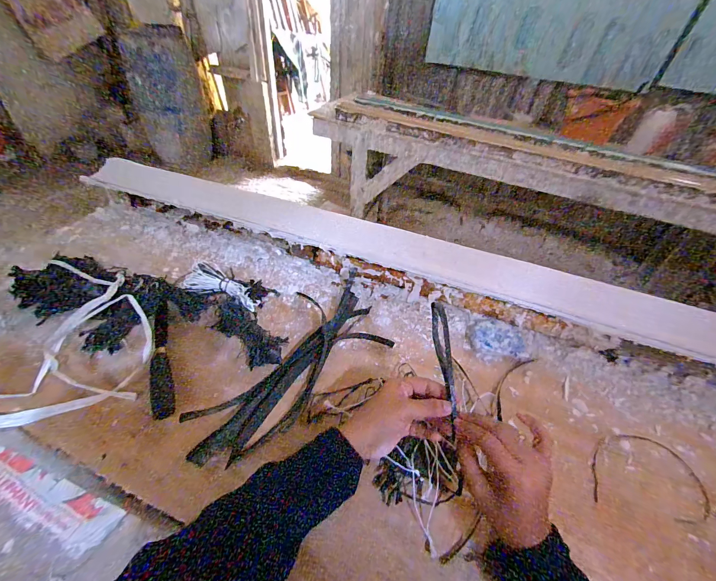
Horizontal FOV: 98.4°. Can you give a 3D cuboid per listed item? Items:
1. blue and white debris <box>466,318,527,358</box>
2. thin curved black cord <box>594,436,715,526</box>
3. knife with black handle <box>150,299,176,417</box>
[{"bbox_3d":[0.240,0.082,0.533,0.095,0.024,0.071,21,46,15],"label":"blue and white debris"},{"bbox_3d":[0.381,0.242,0.413,0.148,0.009,0.100,12,45,6],"label":"thin curved black cord"},{"bbox_3d":[-0.290,0.094,0.456,0.026,0.019,0.200,-15,48,-20],"label":"knife with black handle"}]

